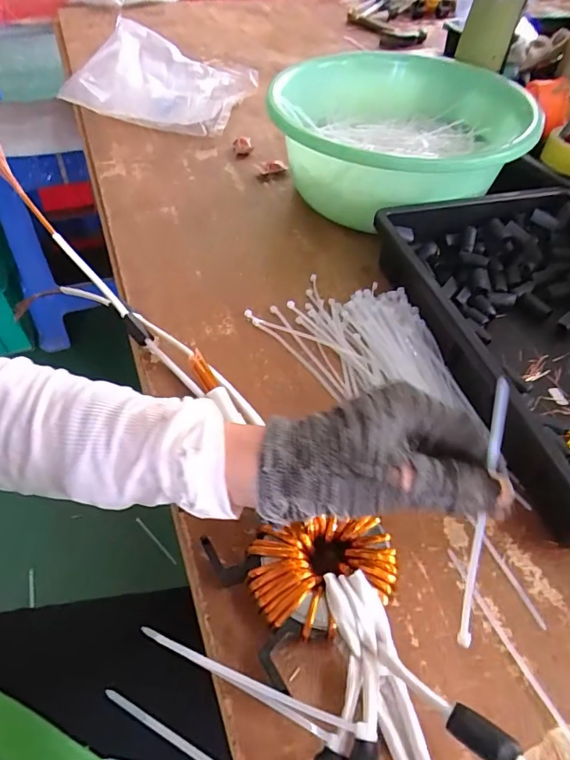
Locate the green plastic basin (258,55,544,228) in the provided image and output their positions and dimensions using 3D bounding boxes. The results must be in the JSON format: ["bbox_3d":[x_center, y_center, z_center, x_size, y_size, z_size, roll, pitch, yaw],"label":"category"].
[{"bbox_3d":[0.136,-0.295,0.596,0.297,0.121,0.319,8,50,4],"label":"green plastic basin"}]

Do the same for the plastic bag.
[{"bbox_3d":[-0.189,-0.474,0.741,0.278,0.106,0.165,-2,50,-5],"label":"plastic bag"}]

